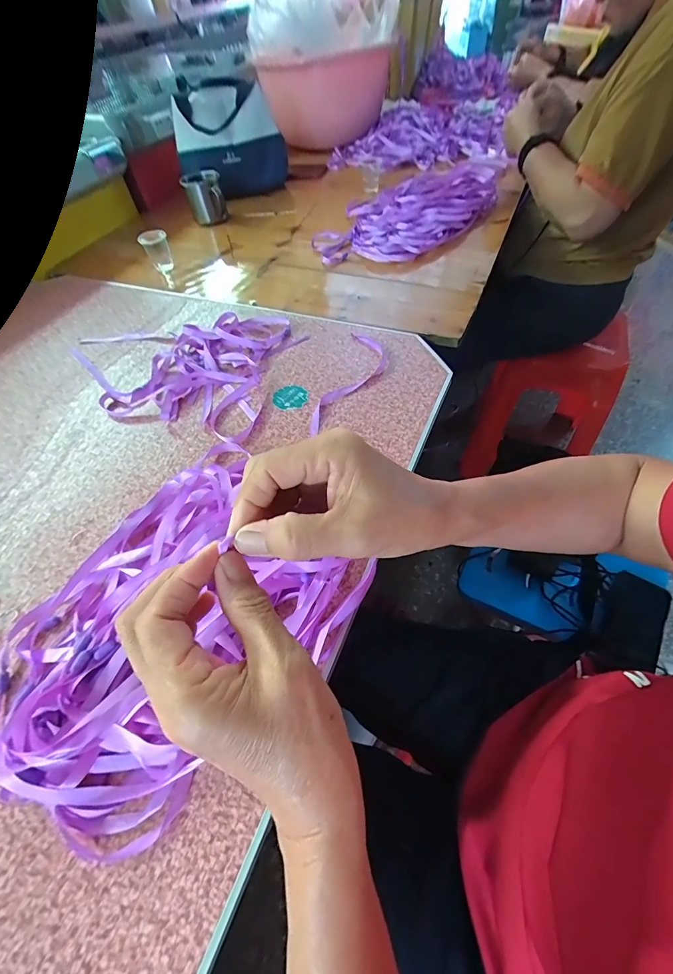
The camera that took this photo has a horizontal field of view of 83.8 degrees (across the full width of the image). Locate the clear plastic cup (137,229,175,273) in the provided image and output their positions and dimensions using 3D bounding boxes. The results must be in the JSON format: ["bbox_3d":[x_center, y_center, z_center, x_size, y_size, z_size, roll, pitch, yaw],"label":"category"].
[{"bbox_3d":[-0.347,-0.459,0.725,0.051,0.059,0.051,-31,58,-16],"label":"clear plastic cup"}]

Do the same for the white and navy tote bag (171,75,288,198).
[{"bbox_3d":[-0.252,-0.844,0.912,0.228,0.194,0.172,6,56,10],"label":"white and navy tote bag"}]

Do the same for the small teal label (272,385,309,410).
[{"bbox_3d":[-0.060,-0.117,0.484,0.046,0.004,0.043,-10,55,-2],"label":"small teal label"}]

